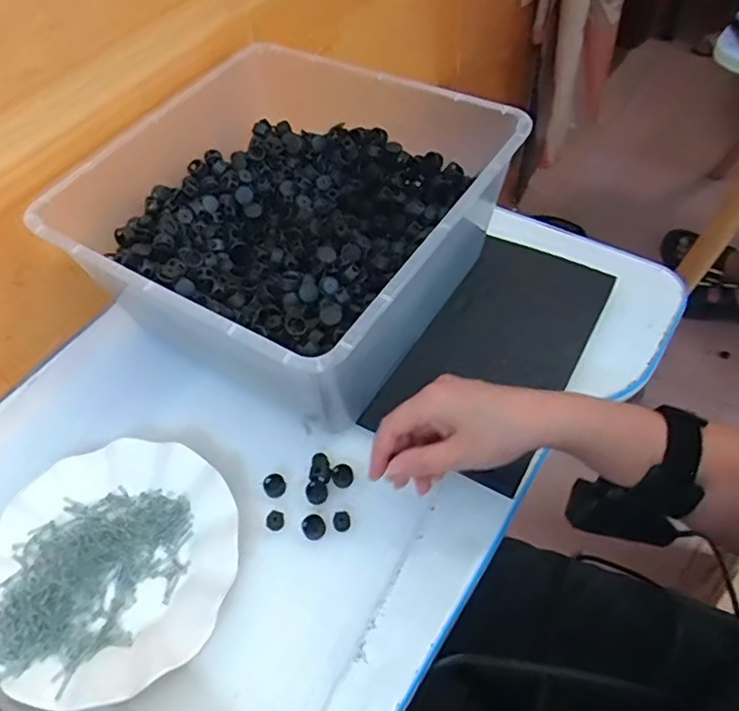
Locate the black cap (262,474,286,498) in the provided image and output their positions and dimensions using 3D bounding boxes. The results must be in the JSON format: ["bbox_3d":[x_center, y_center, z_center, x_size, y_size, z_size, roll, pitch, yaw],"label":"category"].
[{"bbox_3d":[-0.074,0.101,0.465,0.016,0.005,0.021,-26,55,-13],"label":"black cap"}]

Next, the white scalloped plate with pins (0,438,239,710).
[{"bbox_3d":[-0.186,0.148,0.432,0.176,0.022,0.176,-3,53,4],"label":"white scalloped plate with pins"}]

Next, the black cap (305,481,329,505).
[{"bbox_3d":[-0.041,0.106,0.461,0.017,0.007,0.017,-3,53,4],"label":"black cap"}]

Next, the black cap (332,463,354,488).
[{"bbox_3d":[-0.021,0.093,0.465,0.016,0.006,0.017,-3,53,4],"label":"black cap"}]

